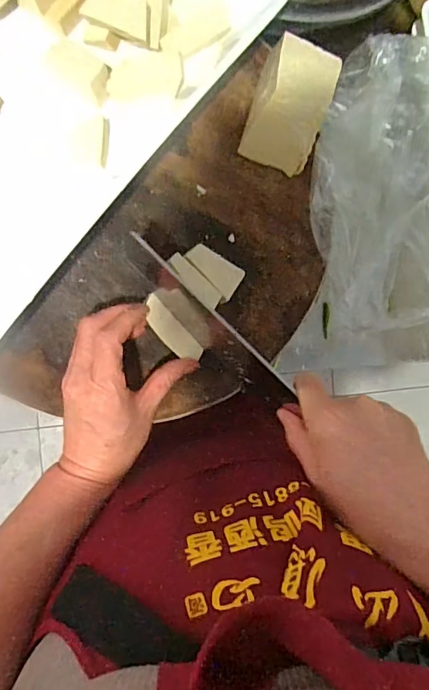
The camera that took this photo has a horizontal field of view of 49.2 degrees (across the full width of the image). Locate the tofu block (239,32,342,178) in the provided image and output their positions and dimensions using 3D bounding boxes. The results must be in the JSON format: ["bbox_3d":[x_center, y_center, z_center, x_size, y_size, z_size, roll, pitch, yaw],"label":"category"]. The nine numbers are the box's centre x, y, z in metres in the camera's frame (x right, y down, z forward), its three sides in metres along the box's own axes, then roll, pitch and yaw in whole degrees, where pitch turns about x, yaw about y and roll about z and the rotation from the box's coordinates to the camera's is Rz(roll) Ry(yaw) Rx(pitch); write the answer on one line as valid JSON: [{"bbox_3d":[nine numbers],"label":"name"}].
[{"bbox_3d":[0.063,-0.202,0.395,0.060,0.053,0.089,16,89,-7],"label":"tofu block"}]

